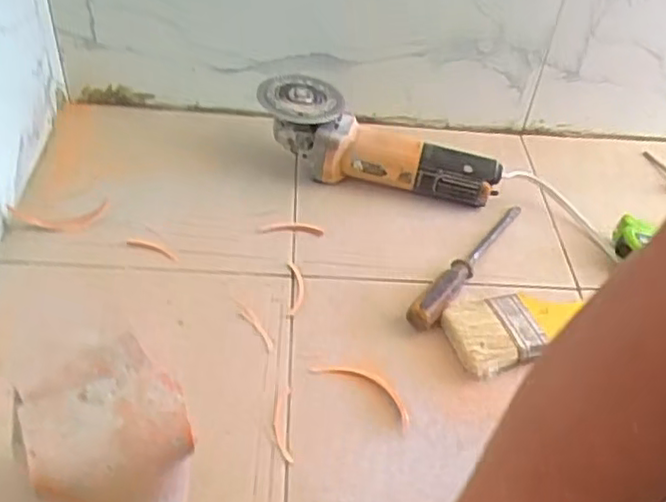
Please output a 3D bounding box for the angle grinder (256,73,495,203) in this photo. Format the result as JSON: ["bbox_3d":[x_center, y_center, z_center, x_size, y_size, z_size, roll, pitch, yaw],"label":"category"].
[{"bbox_3d":[0.049,-0.113,0.764,0.276,0.095,0.084,19,45,10],"label":"angle grinder"}]

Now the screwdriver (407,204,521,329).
[{"bbox_3d":[0.138,0.007,0.698,0.031,0.031,0.238,27,47,22],"label":"screwdriver"}]

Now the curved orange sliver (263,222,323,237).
[{"bbox_3d":[-0.043,-0.024,0.725,0.065,0.004,0.018,6,43,0],"label":"curved orange sliver"}]

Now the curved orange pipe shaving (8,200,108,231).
[{"bbox_3d":[-0.281,-0.035,0.693,0.093,0.011,0.032,-7,59,-17],"label":"curved orange pipe shaving"}]

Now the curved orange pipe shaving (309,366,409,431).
[{"bbox_3d":[0.029,0.118,0.586,0.098,0.004,0.030,27,47,22],"label":"curved orange pipe shaving"}]

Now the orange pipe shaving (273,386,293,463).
[{"bbox_3d":[-0.041,0.141,0.555,0.014,0.004,0.069,1,43,-5],"label":"orange pipe shaving"}]

